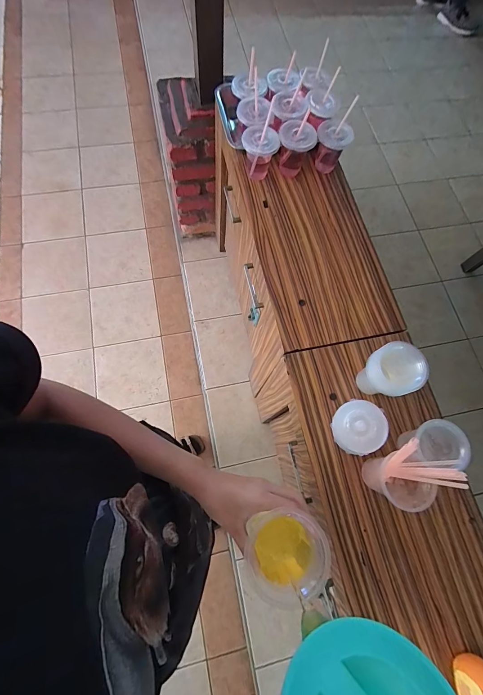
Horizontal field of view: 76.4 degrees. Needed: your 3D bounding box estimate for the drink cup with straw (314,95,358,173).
[{"bbox_3d":[0.233,-0.526,0.773,0.083,0.161,0.074,23,72,3],"label":"drink cup with straw"}]

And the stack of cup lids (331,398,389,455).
[{"bbox_3d":[0.222,0.150,0.583,0.100,0.030,0.092,-41,76,6],"label":"stack of cup lids"}]

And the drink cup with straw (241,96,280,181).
[{"bbox_3d":[0.046,-0.500,0.756,0.085,0.138,0.082,1,72,-4],"label":"drink cup with straw"}]

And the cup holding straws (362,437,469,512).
[{"bbox_3d":[0.277,0.218,0.514,0.093,0.157,0.092,1,72,-4],"label":"cup holding straws"}]

